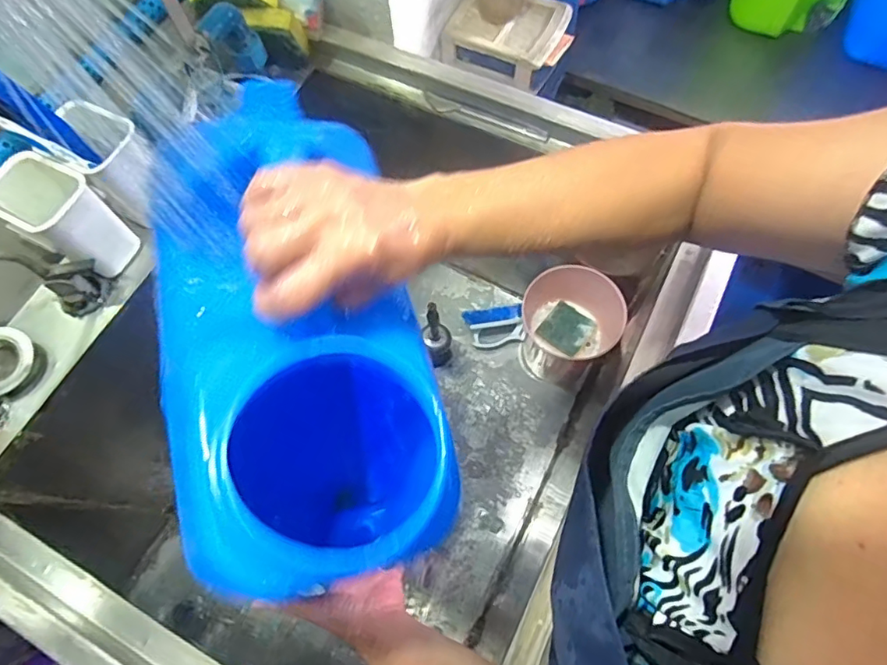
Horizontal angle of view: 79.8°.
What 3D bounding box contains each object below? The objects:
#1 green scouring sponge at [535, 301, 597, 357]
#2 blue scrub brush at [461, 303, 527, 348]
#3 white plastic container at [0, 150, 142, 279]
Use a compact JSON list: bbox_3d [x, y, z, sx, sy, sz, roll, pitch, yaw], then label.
[{"bbox_3d":[0.198,-0.008,0.856,0.074,0.007,0.077,37,74,15],"label":"green scouring sponge"},{"bbox_3d":[0.087,-0.014,0.931,0.107,0.061,0.052,-5,68,0],"label":"blue scrub brush"},{"bbox_3d":[-0.392,-0.117,0.549,0.084,0.110,0.070,24,71,11],"label":"white plastic container"}]

